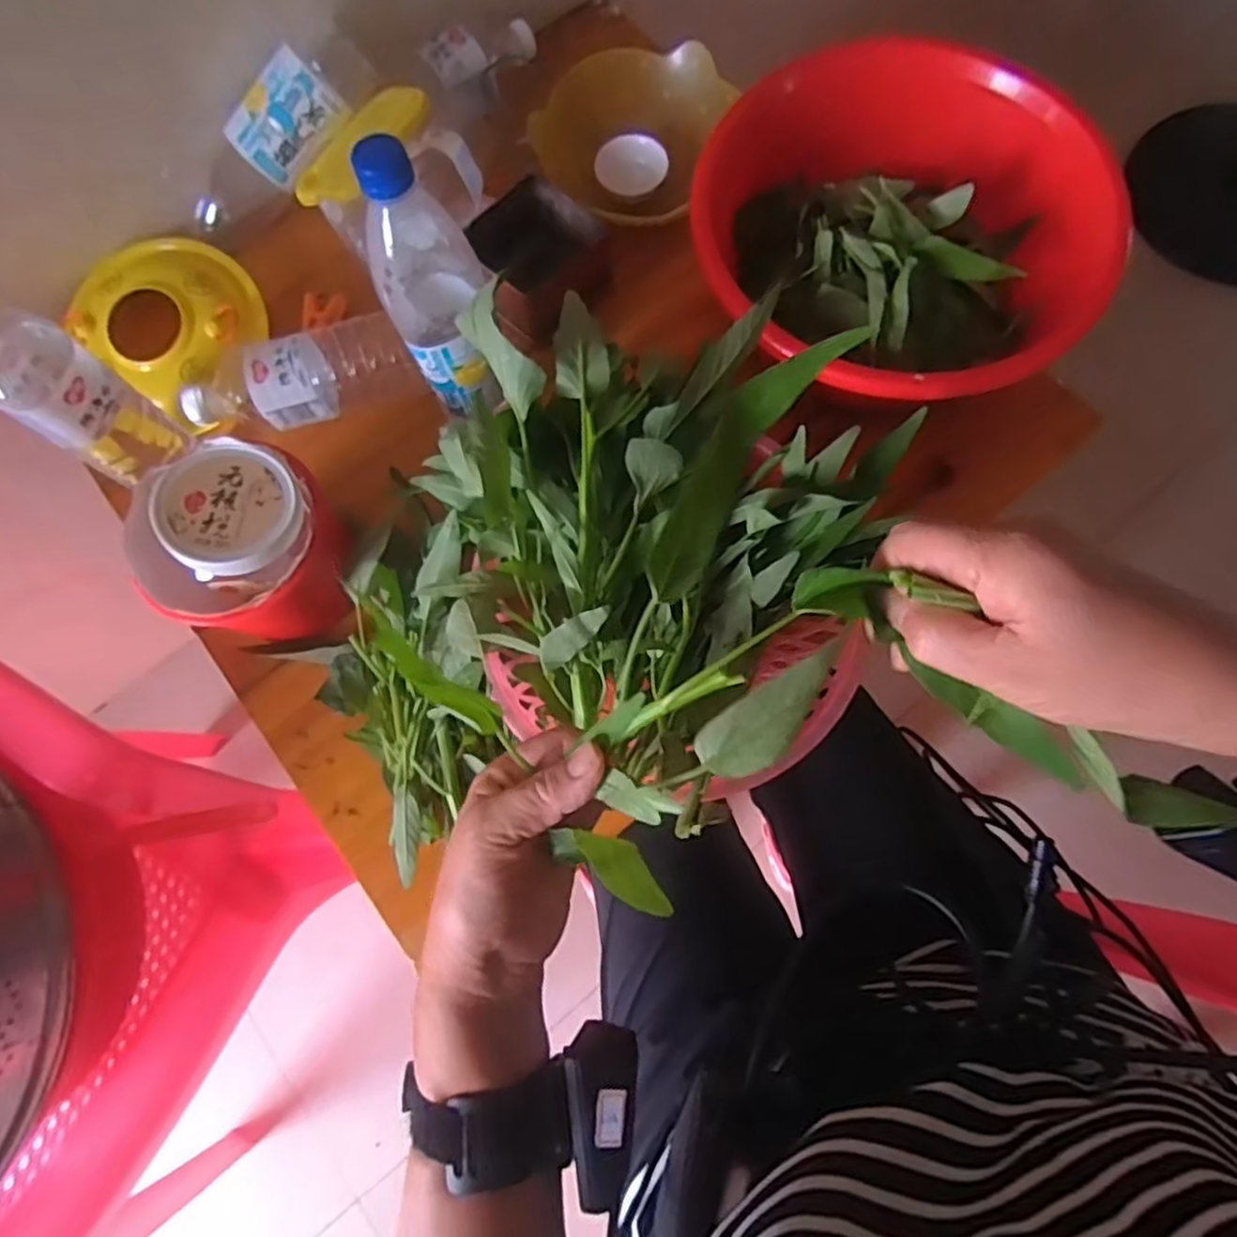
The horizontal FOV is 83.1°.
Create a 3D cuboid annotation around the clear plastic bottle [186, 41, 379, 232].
[{"bbox_3d":[-0.290,-0.398,0.585,0.199,0.067,0.060,-30,74,21],"label":"clear plastic bottle"}]

